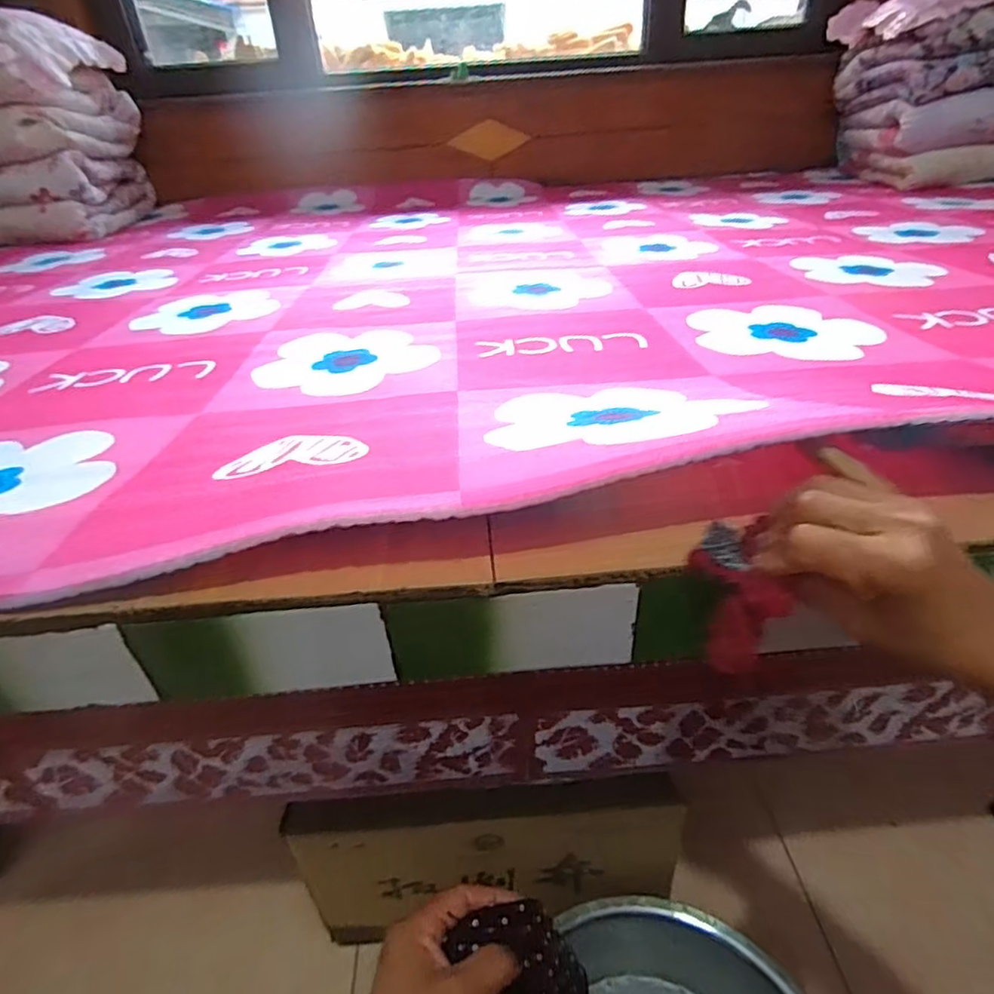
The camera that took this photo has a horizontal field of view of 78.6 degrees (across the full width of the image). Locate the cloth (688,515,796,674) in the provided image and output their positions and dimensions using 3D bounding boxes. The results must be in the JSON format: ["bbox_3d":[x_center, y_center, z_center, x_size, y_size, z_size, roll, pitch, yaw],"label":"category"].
[{"bbox_3d":[0.133,0.056,0.333,0.041,0.082,0.038,-4,-1,-2],"label":"cloth"}]

